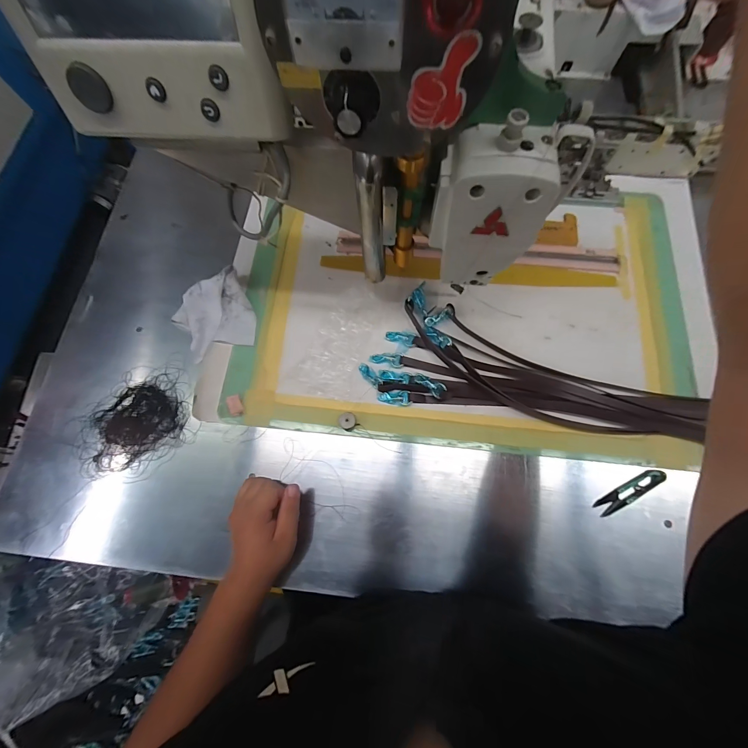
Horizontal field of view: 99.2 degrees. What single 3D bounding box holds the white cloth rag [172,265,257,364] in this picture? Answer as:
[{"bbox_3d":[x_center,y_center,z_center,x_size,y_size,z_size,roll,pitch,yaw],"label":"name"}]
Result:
[{"bbox_3d":[-0.256,-0.092,0.506,0.117,0.029,0.115,-26,78,-4],"label":"white cloth rag"}]

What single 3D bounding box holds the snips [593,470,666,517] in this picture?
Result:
[{"bbox_3d":[0.352,0.163,0.439,0.103,0.016,0.020,-27,78,-4],"label":"snips"}]

